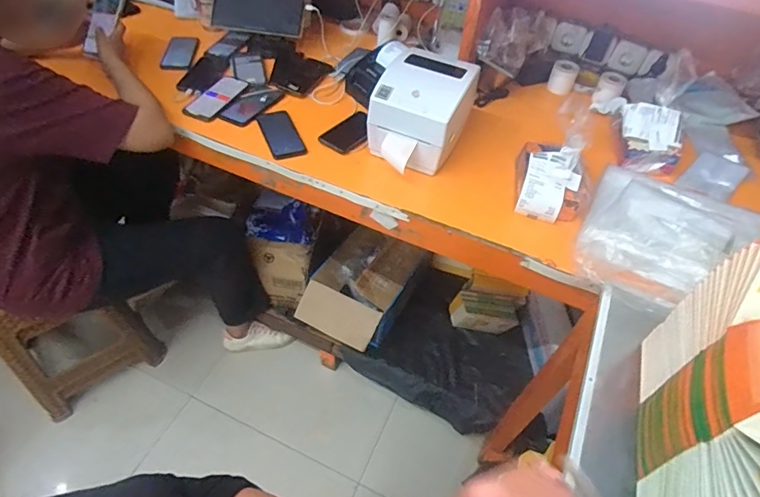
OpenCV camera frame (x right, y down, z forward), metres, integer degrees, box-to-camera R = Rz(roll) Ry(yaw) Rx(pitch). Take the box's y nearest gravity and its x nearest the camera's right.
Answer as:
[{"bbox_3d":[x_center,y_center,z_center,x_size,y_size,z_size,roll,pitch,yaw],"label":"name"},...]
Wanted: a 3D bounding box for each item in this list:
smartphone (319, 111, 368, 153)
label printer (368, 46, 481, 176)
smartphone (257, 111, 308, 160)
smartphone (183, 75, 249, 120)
[{"bbox_3d":[-0.070,-0.268,1.049,0.071,0.008,0.141,38,61,11],"label":"smartphone"},{"bbox_3d":[0.084,-0.287,0.968,0.177,0.152,0.251,24,52,16],"label":"label printer"},{"bbox_3d":[-0.222,-0.259,1.021,0.075,0.008,0.160,-17,53,-18],"label":"smartphone"},{"bbox_3d":[-0.390,-0.364,1.096,0.090,0.010,0.163,27,60,16],"label":"smartphone"}]

